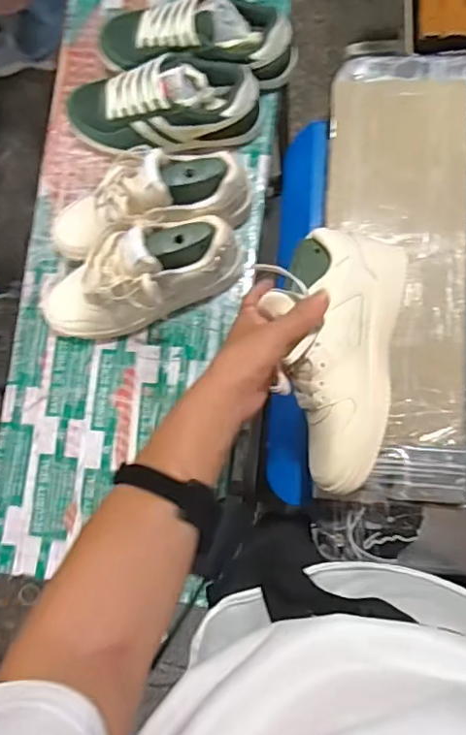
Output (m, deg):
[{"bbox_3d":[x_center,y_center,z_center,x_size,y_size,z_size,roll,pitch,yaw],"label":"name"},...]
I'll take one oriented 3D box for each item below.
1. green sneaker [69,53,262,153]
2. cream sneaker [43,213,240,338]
[{"bbox_3d":[-0.094,-0.330,0.728,0.255,0.090,0.102,-4,84,6],"label":"green sneaker"},{"bbox_3d":[-0.121,-0.112,0.700,0.263,0.132,0.104,-17,83,5],"label":"cream sneaker"}]

